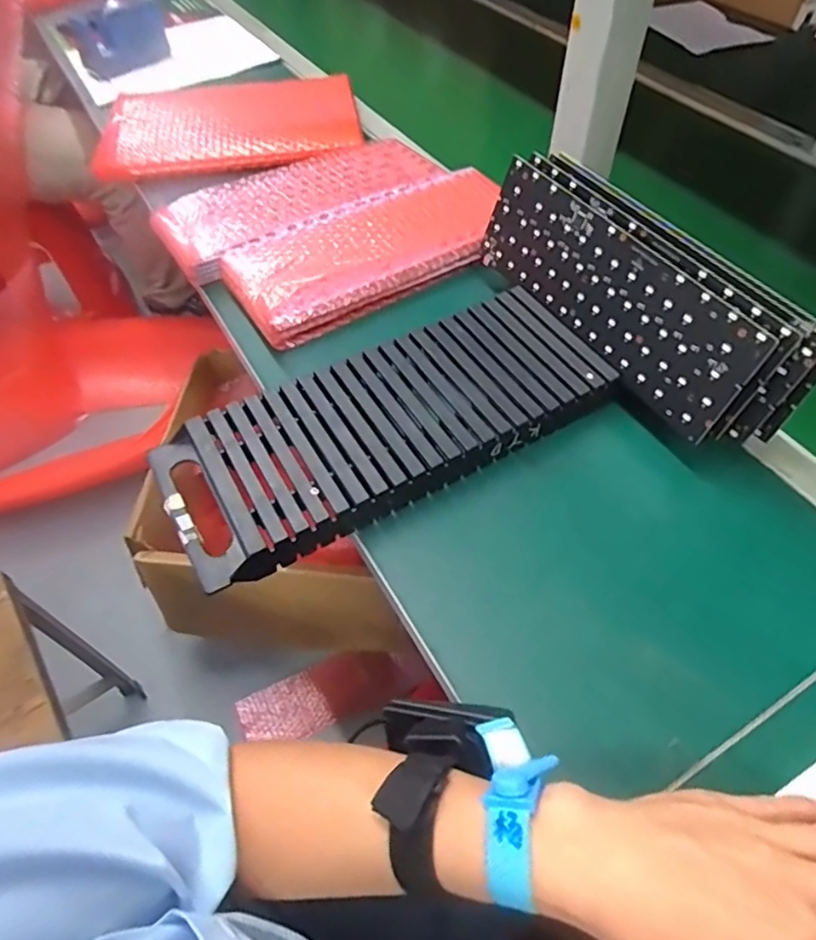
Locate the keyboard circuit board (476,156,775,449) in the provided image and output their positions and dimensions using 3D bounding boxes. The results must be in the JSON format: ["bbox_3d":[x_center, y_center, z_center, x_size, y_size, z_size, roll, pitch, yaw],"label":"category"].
[{"bbox_3d":[0.154,-0.145,0.484,0.005,0.090,0.272,-14,52,-33],"label":"keyboard circuit board"}]

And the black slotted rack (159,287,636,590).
[{"bbox_3d":[-0.017,-0.040,0.468,0.343,0.030,0.138,-26,58,-18],"label":"black slotted rack"}]

